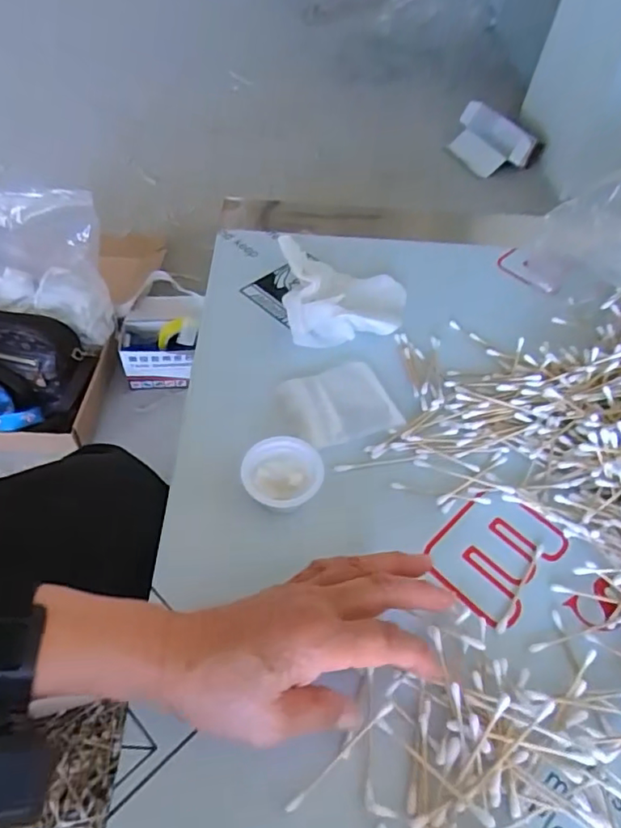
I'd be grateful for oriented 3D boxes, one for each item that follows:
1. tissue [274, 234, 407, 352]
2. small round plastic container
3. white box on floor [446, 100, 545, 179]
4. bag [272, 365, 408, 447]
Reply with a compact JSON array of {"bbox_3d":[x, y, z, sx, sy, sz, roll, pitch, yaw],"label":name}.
[{"bbox_3d":[0.032,-0.117,0.511,0.113,0.026,0.134,1,53,-5],"label":"tissue"},{"bbox_3d":[-0.018,0.042,0.381,0.052,0.023,0.049,3,53,-4],"label":"small round plastic container"},{"bbox_3d":[0.512,-0.778,1.592,0.258,0.164,0.054,49,23,17],"label":"white box on floor"},{"bbox_3d":[0.023,-0.008,0.438,0.082,0.005,0.070,-16,56,-17],"label":"bag"}]

